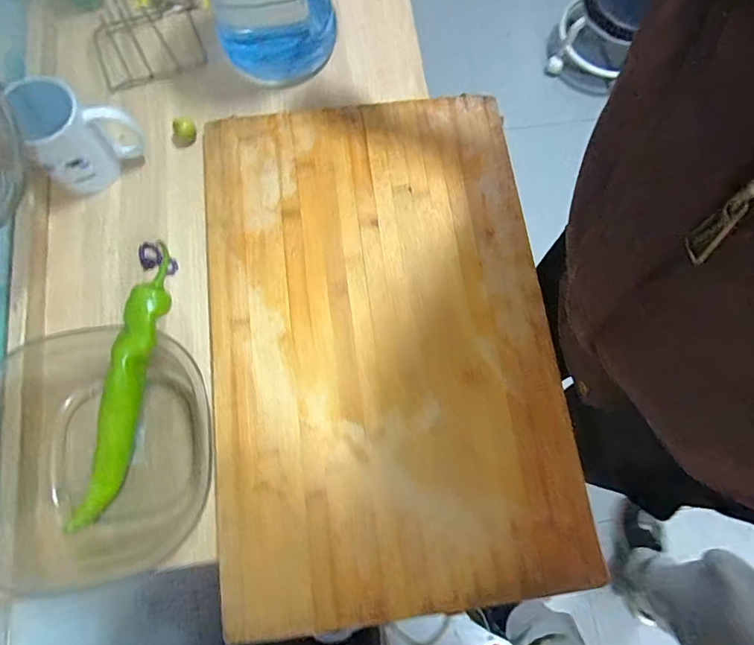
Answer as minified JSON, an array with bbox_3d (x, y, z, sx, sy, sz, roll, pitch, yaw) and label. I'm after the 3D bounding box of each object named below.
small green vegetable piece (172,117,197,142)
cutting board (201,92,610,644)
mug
[{"bbox_3d":[-0.234,-0.234,0.533,0.026,0.033,0.016,-29,79,-8],"label":"small green vegetable piece"},{"bbox_3d":[0.002,0.006,0.479,0.360,0.025,0.546,-7,76,-3],"label":"cutting board"},{"bbox_3d":[-0.331,-0.214,0.491,0.107,0.093,0.082,-32,79,-9],"label":"mug"}]

